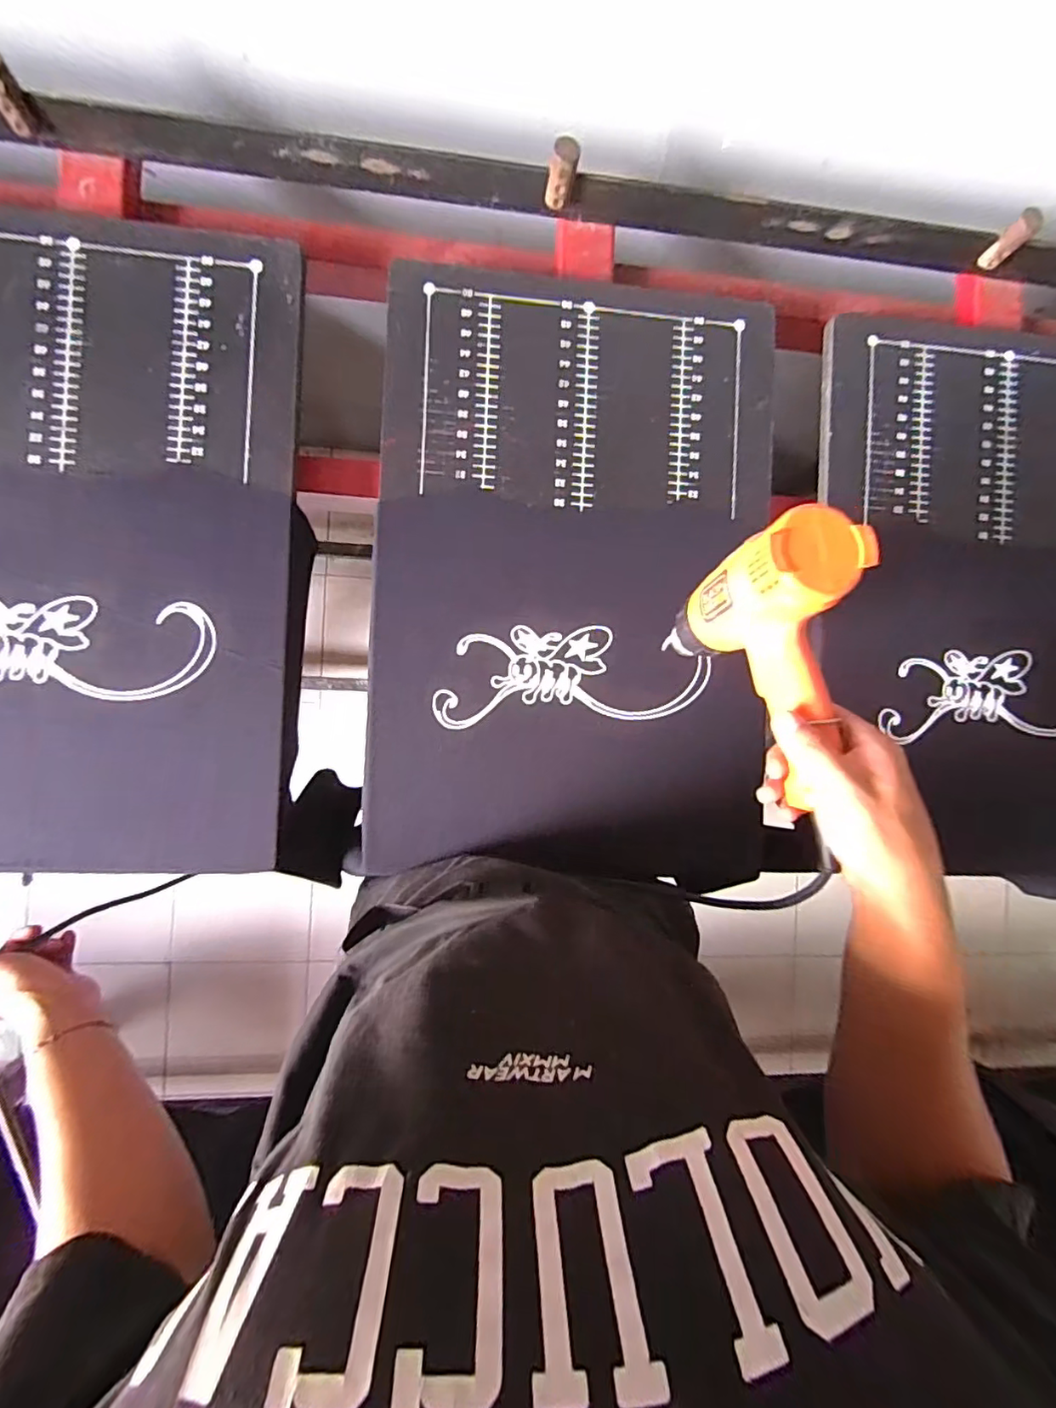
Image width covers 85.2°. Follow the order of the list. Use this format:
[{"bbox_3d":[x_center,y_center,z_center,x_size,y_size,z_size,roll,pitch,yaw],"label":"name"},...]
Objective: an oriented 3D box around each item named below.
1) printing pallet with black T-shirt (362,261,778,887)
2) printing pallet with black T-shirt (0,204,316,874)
[{"bbox_3d":[0.052,-0.127,0.581,0.402,0.031,0.596,3,88,-7],"label":"printing pallet with black T-shirt"},{"bbox_3d":[-0.423,-0.146,0.523,0.399,0.040,0.589,1,88,-7],"label":"printing pallet with black T-shirt"}]

